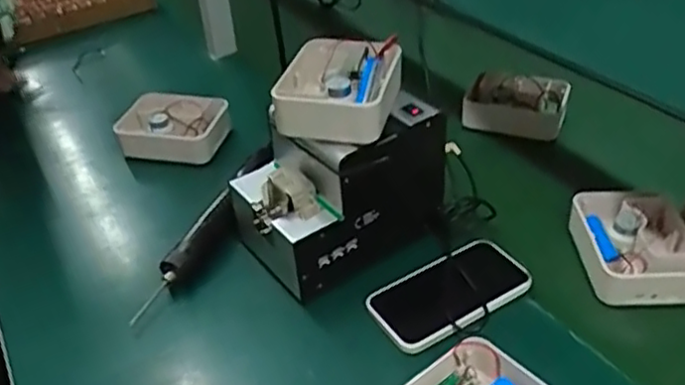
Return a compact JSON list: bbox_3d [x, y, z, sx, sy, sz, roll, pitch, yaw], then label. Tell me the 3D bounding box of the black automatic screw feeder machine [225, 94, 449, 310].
[{"bbox_3d":[-0.005,-0.011,0.668,0.194,0.140,0.133,-22,39,-22],"label":"black automatic screw feeder machine"}]

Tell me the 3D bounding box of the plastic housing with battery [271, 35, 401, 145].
[{"bbox_3d":[-0.003,-0.099,0.613,0.098,0.050,0.108,4,37,13],"label":"plastic housing with battery"}]

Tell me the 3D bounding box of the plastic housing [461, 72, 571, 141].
[{"bbox_3d":[0.235,-0.120,0.894,0.129,0.044,0.096,8,38,18],"label":"plastic housing"}]

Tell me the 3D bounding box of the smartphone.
[{"bbox_3d":[0.102,0.090,0.620,0.147,0.011,0.081,-22,39,-22],"label":"smartphone"}]

